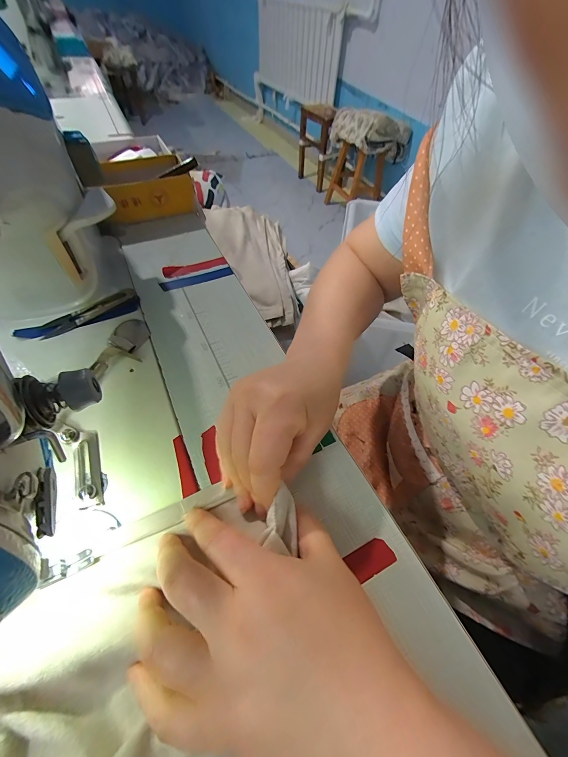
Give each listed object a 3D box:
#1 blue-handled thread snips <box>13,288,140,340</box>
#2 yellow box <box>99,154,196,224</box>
[{"bbox_3d":[-0.219,-0.068,0.323,0.120,0.007,0.032,-28,60,-22],"label":"blue-handled thread snips"},{"bbox_3d":[-0.210,-0.285,0.455,0.122,0.057,0.100,-23,58,-19],"label":"yellow box"}]

